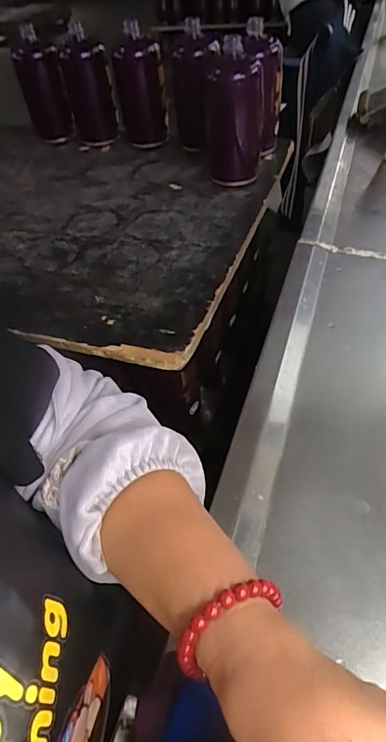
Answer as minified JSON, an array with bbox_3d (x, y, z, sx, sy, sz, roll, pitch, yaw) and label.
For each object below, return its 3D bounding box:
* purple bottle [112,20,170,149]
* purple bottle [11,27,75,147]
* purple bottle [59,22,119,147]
[{"bbox_3d":[-0.098,-0.517,0.831,0.082,0.186,0.074,-18,47,-10],"label":"purple bottle"},{"bbox_3d":[-0.291,-0.546,0.886,0.089,0.195,0.066,-13,46,-5],"label":"purple bottle"},{"bbox_3d":[-0.197,-0.532,0.858,0.087,0.179,0.073,-14,46,-6],"label":"purple bottle"}]

